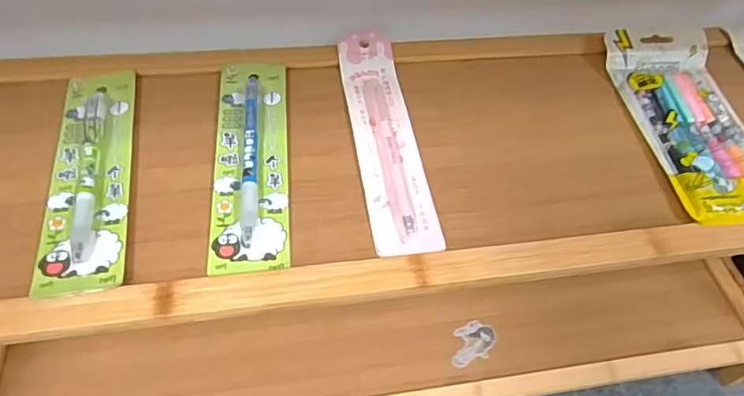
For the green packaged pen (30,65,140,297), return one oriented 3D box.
[{"bbox_3d":[-0.184,-0.021,0.352,0.049,0.014,0.181,-7,53,-11],"label":"green packaged pen"}]

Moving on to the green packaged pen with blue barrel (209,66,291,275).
[{"bbox_3d":[-0.083,-0.033,0.371,0.050,0.017,0.180,-2,52,-8],"label":"green packaged pen with blue barrel"}]

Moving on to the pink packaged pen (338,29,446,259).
[{"bbox_3d":[0.009,-0.051,0.393,0.044,0.016,0.203,-5,52,-10],"label":"pink packaged pen"}]

